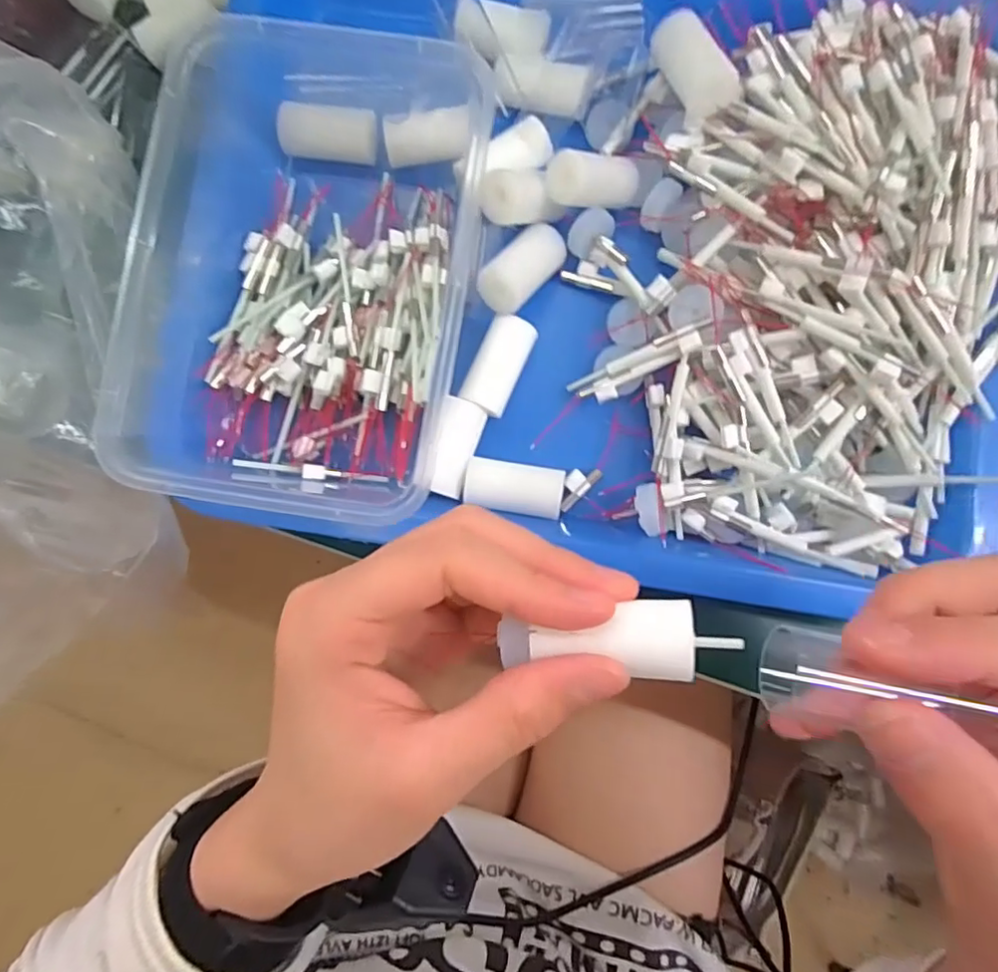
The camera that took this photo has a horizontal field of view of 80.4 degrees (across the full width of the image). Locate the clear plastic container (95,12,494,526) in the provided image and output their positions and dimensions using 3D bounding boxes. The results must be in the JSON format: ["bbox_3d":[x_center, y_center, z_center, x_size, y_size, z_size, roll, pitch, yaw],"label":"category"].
[{"bbox_3d":[-0.071,-0.095,0.230,0.120,0.048,0.210,10,79,3],"label":"clear plastic container"}]

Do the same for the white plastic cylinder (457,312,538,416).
[{"bbox_3d":[0.000,-0.051,0.247,0.019,0.015,0.039,27,81,6],"label":"white plastic cylinder"}]

